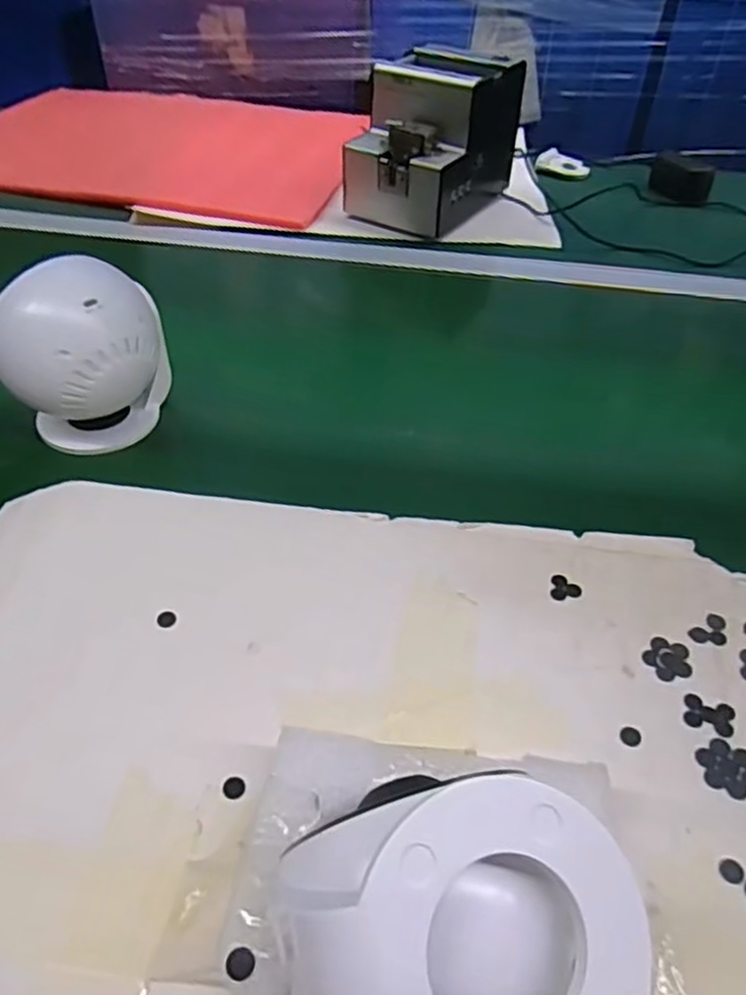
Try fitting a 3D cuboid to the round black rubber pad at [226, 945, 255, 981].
[{"bbox_3d":[-0.047,0.166,0.251,0.010,0.005,0.009,9,44,7],"label":"round black rubber pad"}]

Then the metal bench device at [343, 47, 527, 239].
[{"bbox_3d":[0.070,-0.405,0.798,0.125,0.143,0.185,25,48,22],"label":"metal bench device"}]

